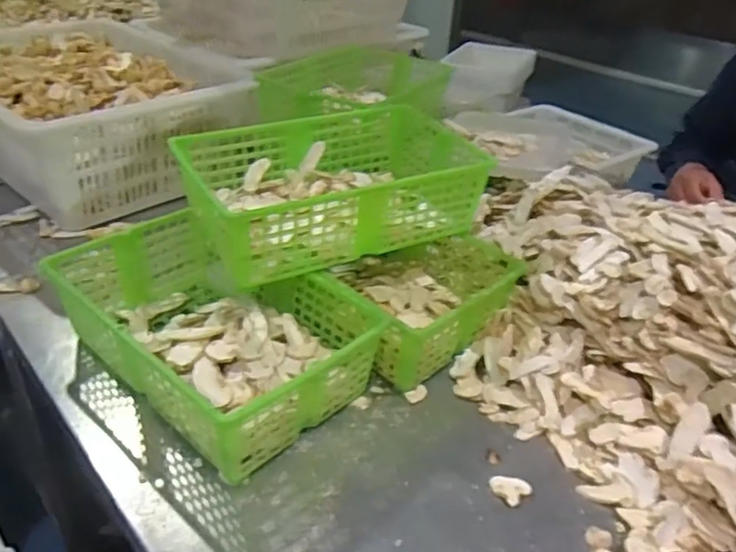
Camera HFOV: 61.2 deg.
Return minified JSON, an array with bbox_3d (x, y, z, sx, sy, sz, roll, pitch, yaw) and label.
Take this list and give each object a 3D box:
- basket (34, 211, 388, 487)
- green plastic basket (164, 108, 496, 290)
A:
[{"bbox_3d":[-0.174,0.054,0.704,0.342,0.107,0.224,30,42,32],"label":"basket"},{"bbox_3d":[-0.036,-0.111,0.771,0.351,0.098,0.220,-14,37,-26],"label":"green plastic basket"}]

